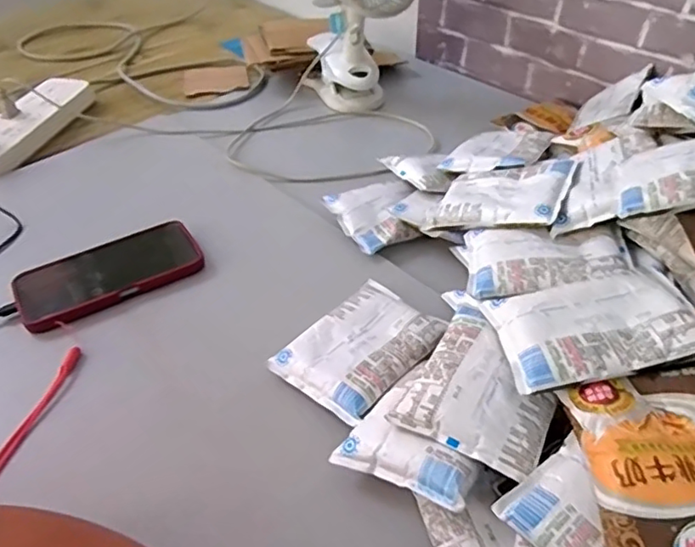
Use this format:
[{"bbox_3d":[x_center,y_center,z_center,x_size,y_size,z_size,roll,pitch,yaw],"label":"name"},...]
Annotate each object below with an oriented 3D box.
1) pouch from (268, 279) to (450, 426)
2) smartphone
[{"bbox_3d":[0.012,0.063,0.486,0.093,0.031,0.122,32,52,31],"label":"pouch"},{"bbox_3d":[-0.230,-0.002,0.573,0.166,0.020,0.086,-22,46,-21],"label":"smartphone"}]

